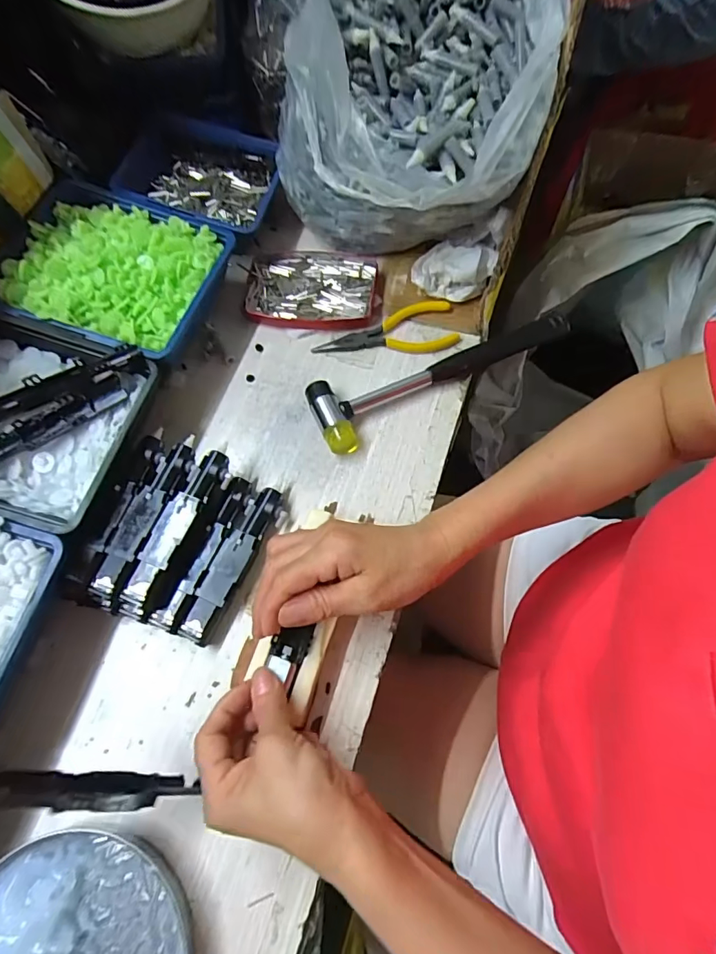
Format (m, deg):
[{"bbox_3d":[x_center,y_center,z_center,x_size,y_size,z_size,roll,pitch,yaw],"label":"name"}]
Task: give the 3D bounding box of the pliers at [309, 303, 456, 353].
[{"bbox_3d":[0.024,-0.128,0.430,0.126,0.013,0.047,-10,67,-2],"label":"pliers"}]

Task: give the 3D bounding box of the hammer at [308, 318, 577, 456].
[{"bbox_3d":[0.070,-0.093,0.413,0.231,0.022,0.061,-27,69,-9],"label":"hammer"}]

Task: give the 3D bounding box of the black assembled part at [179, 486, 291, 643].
[{"bbox_3d":[-0.089,0.062,0.353,0.028,0.020,0.117,25,70,12],"label":"black assembled part"}]

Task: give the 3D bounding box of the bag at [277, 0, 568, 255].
[{"bbox_3d":[0.051,-0.308,0.417,0.214,0.169,0.206,29,71,14],"label":"bag"}]

